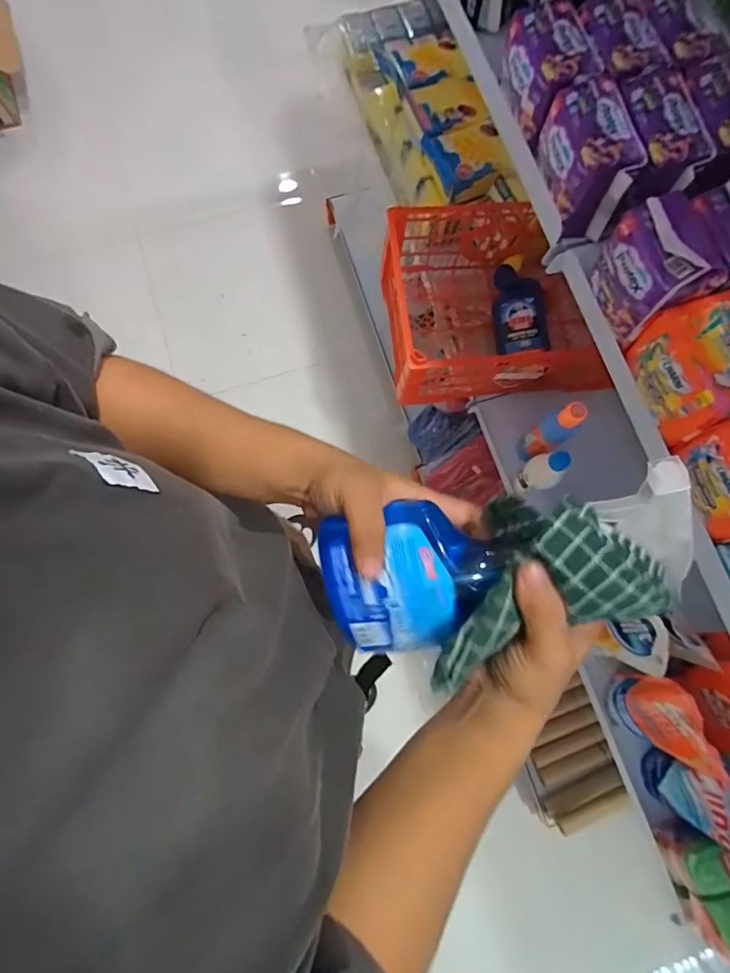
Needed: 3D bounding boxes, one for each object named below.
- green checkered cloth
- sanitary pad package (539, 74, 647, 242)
[{"bbox_3d":[0.090,0.050,0.271,0.128,0.061,0.086,-21,78,-5],"label":"green checkered cloth"},{"bbox_3d":[0.218,-0.320,0.478,0.060,0.082,0.109,-13,77,-4],"label":"sanitary pad package"}]

